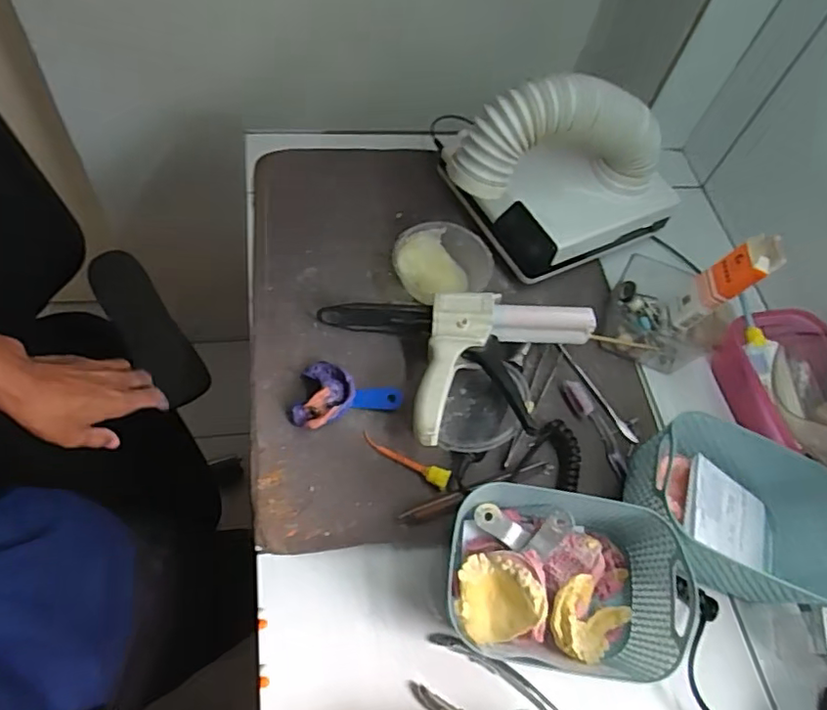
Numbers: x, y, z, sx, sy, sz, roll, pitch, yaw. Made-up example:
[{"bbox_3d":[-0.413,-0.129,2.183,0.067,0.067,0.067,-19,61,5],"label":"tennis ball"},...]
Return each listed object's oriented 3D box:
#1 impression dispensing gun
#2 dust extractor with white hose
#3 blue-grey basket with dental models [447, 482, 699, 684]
[{"bbox_3d":[0.045,0.011,0.550,0.259,0.058,0.151,0,59,-9],"label":"impression dispensing gun"},{"bbox_3d":[0.169,-0.180,0.596,0.252,0.170,0.104,-13,63,-14],"label":"dust extractor with white hose"},{"bbox_3d":[0.114,0.177,0.450,0.172,0.081,0.127,11,60,-1],"label":"blue-grey basket with dental models"}]

